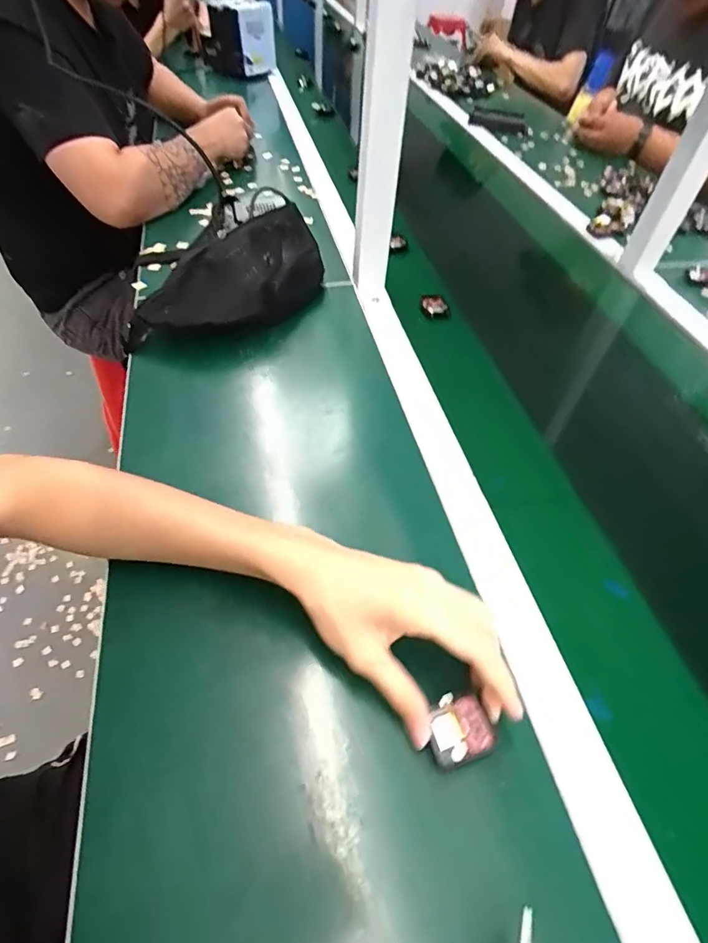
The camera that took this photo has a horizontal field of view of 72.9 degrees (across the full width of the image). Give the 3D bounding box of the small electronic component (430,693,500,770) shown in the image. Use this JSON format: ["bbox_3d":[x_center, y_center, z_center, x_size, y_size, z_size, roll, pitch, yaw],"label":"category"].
[{"bbox_3d":[0.069,0.170,0.316,0.042,0.006,0.039,-16,54,-16],"label":"small electronic component"}]

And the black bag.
[{"bbox_3d":[-0.153,-0.248,0.616,0.292,0.080,0.129,-29,59,-24],"label":"black bag"}]

